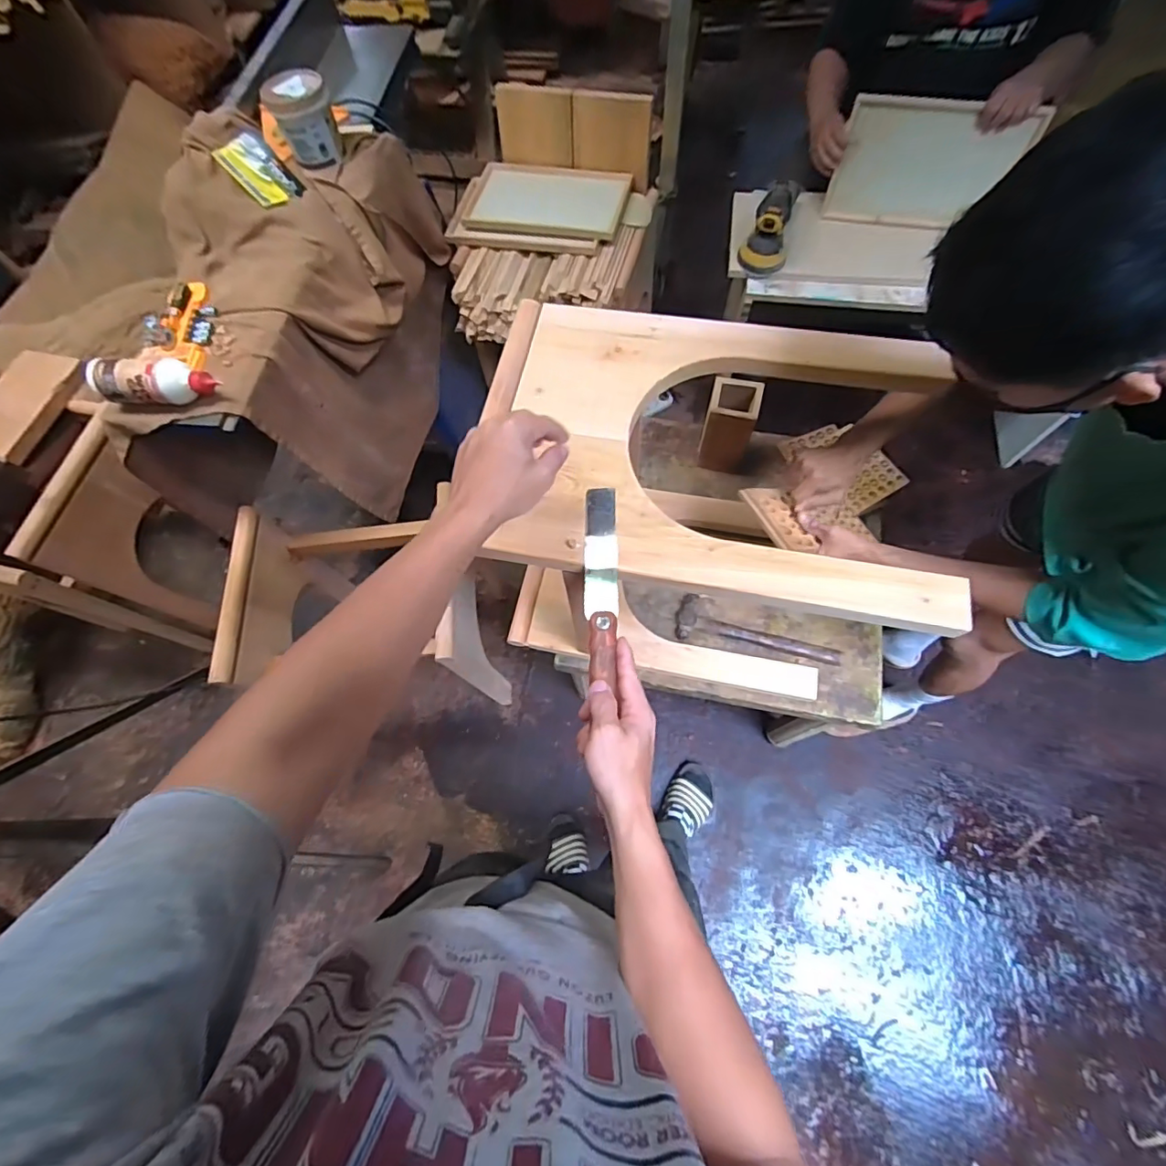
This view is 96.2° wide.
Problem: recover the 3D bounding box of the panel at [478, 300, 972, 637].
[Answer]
[{"bbox_3d":[0.146,-0.166,0.620,0.537,0.030,0.375,9,69,7],"label":"panel"}]

